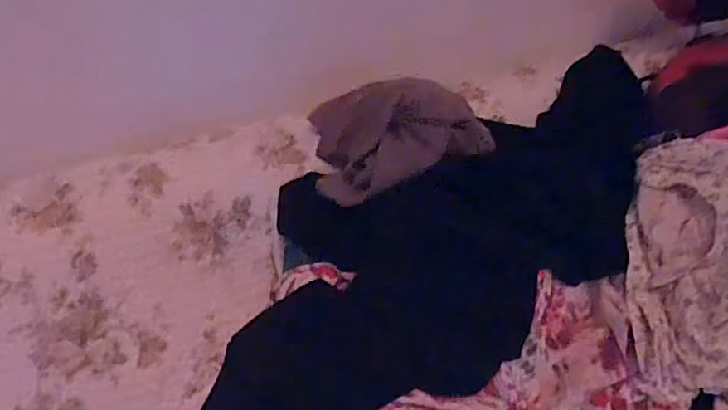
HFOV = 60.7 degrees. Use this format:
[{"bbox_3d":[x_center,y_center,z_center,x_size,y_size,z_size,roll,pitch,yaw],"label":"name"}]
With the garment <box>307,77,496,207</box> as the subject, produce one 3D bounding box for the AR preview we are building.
[{"bbox_3d":[0.043,-0.092,0.739,0.206,0.107,0.152,-8,29,-1],"label":"garment"}]

